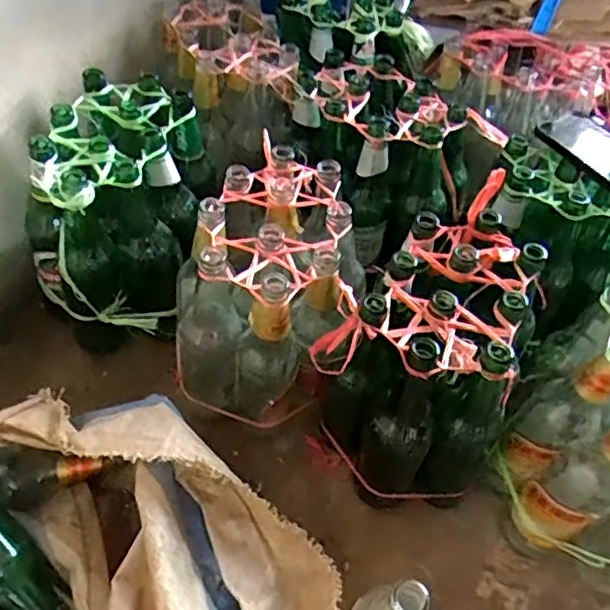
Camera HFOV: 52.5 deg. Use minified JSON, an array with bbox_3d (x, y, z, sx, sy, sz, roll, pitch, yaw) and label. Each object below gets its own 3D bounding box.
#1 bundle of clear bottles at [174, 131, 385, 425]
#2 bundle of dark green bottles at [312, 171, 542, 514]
[{"bbox_3d":[-0.031,-0.021,0.725,0.212,0.215,0.244,20,53,11],"label":"bundle of clear bottles"},{"bbox_3d":[0.153,0.063,0.693,0.196,0.267,0.268,35,57,20],"label":"bundle of dark green bottles"}]

